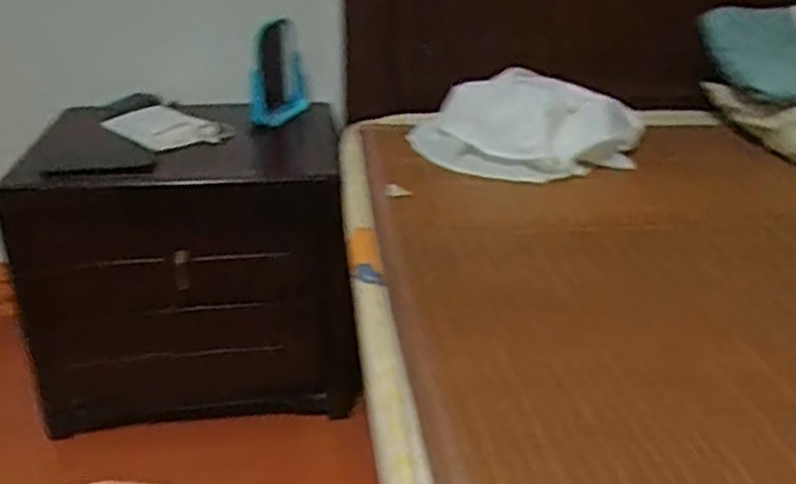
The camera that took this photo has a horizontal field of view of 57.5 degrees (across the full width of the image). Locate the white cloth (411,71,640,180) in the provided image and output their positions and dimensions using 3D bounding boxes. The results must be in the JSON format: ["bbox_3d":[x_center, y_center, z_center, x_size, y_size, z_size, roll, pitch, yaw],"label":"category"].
[{"bbox_3d":[0.203,-0.186,1.154,0.344,0.126,0.256,8,29,12],"label":"white cloth"}]

